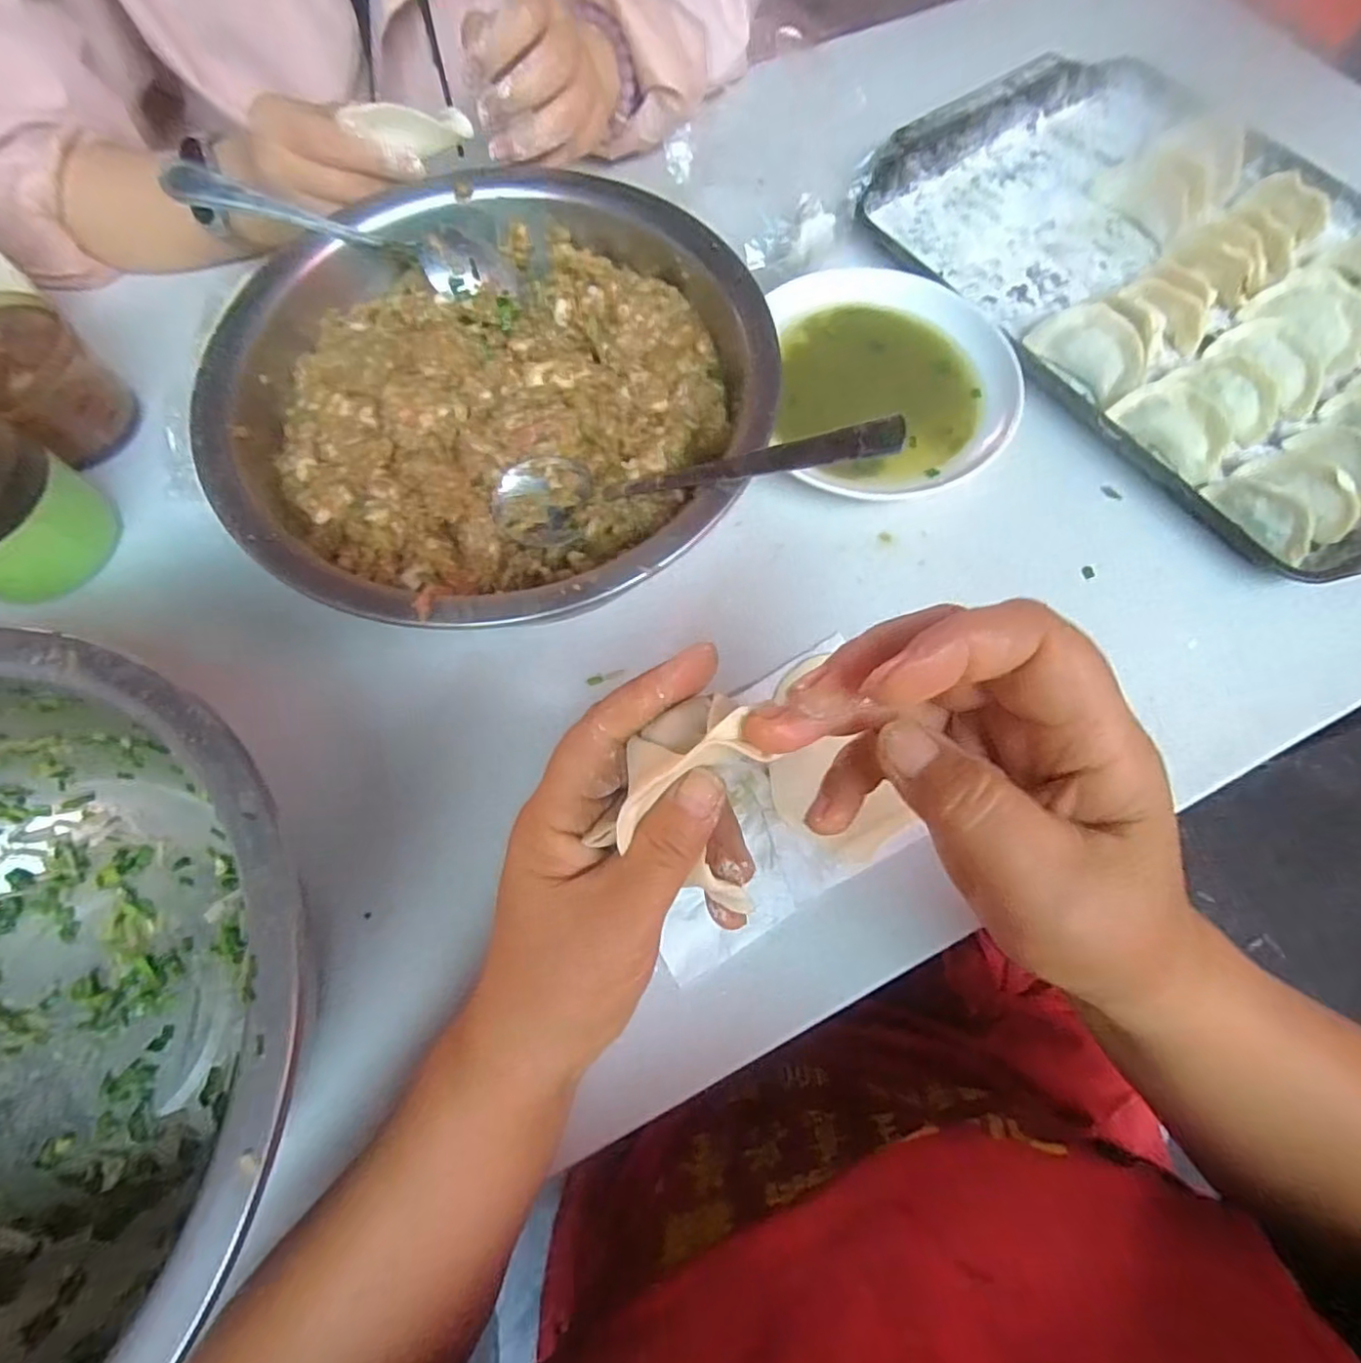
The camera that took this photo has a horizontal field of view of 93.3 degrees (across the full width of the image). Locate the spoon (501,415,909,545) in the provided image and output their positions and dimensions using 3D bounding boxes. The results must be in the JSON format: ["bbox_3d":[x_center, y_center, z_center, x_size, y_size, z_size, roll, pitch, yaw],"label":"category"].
[{"bbox_3d":[-0.002,-0.090,0.283,0.191,0.032,0.039,-2,67,31],"label":"spoon"}]

